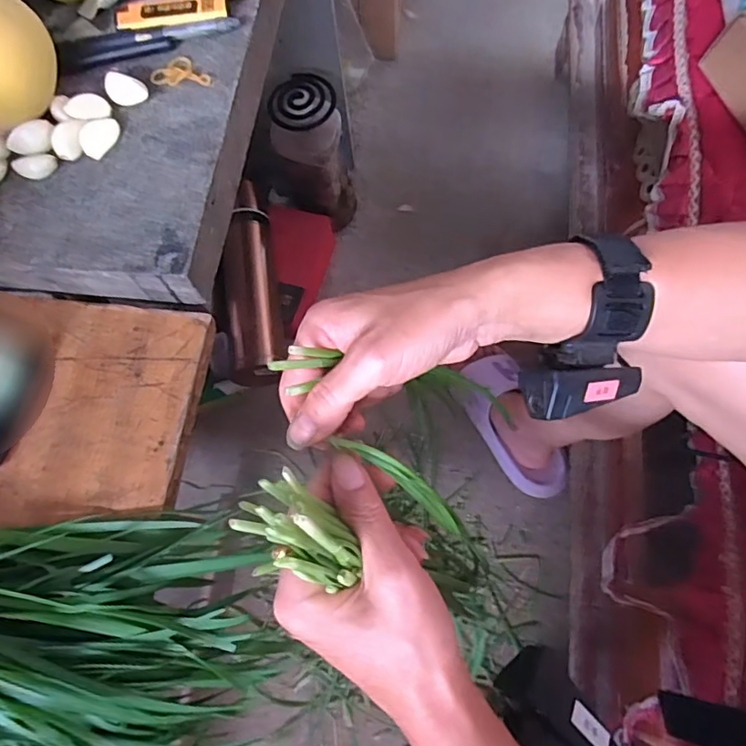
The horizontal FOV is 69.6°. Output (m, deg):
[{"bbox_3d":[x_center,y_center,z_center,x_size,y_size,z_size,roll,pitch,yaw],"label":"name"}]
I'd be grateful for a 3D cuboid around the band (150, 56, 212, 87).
[{"bbox_3d":[-0.131,-0.207,0.365,0.043,0.005,0.025,2,71,3],"label":"band"}]

